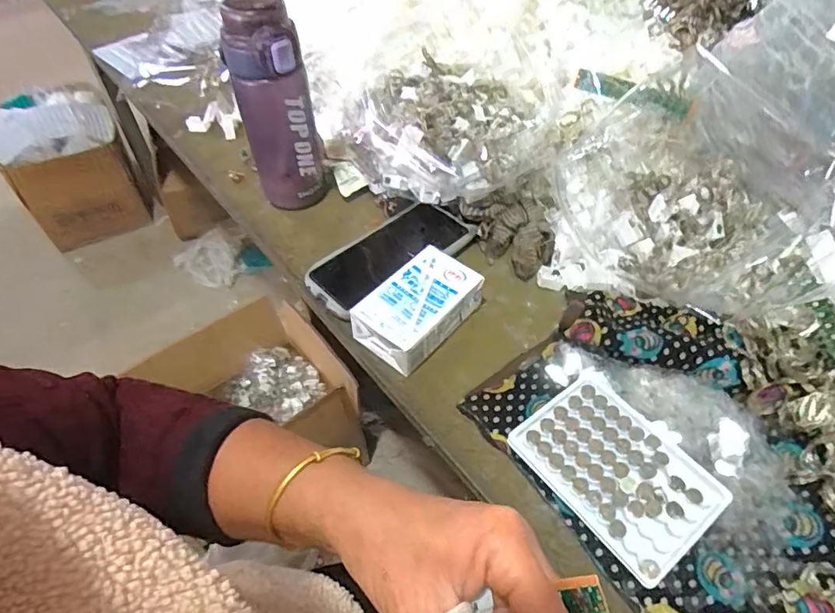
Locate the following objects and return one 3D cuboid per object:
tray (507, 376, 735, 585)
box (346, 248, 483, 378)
[{"bbox_3d":[0.144,0.119,0.371,0.089,0.014,0.129,-32,57,-22],"label":"tray"},{"bbox_3d":[0.002,0.003,0.456,0.065,0.041,0.106,35,59,26],"label":"box"}]

